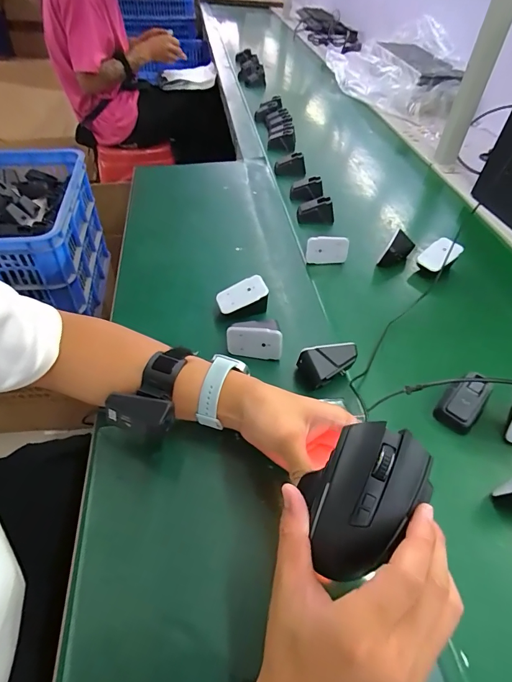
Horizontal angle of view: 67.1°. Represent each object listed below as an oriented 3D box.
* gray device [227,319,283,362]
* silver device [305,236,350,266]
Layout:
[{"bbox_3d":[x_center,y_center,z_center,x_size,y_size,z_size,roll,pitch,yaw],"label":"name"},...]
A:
[{"bbox_3d":[-0.002,-0.003,0.481,0.069,0.052,0.027,9,48,5],"label":"gray device"},{"bbox_3d":[0.116,-0.144,0.629,0.066,0.050,0.017,5,47,1],"label":"silver device"}]

